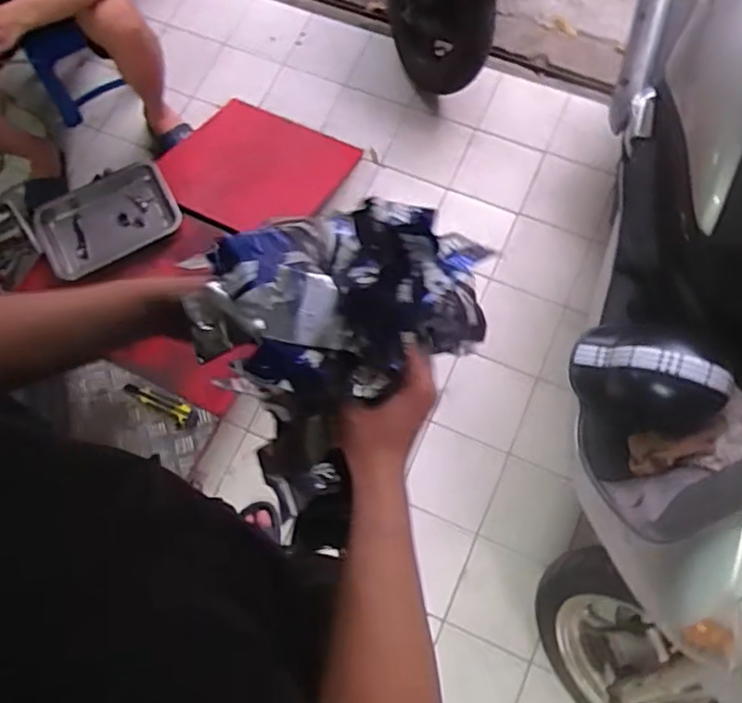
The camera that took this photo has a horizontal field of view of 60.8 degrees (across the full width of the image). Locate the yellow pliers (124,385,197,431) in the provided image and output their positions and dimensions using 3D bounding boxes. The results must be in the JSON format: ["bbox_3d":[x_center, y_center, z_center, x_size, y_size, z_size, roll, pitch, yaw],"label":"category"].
[{"bbox_3d":[-0.465,0.119,1.403,0.186,0.011,0.049,26,79,9],"label":"yellow pliers"}]

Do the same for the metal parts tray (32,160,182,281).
[{"bbox_3d":[-0.655,-0.325,1.556,0.355,0.039,0.207,-22,88,7],"label":"metal parts tray"}]

